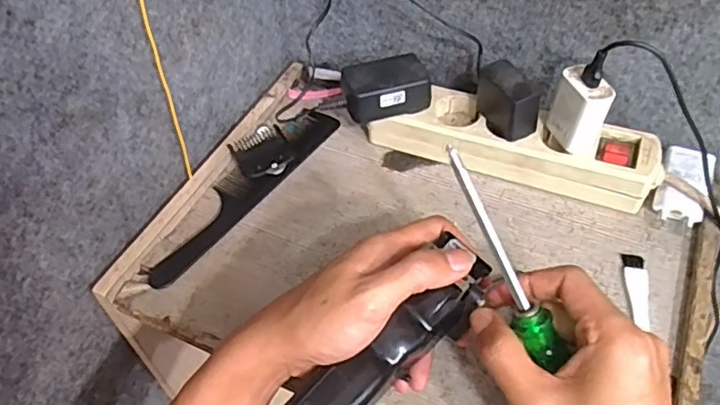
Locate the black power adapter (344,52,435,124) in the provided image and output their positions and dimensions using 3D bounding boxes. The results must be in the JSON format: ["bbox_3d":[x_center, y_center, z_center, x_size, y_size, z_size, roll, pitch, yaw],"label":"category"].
[{"bbox_3d":[0.021,-0.095,0.485,0.067,0.031,0.047,-21,52,-14],"label":"black power adapter"}]

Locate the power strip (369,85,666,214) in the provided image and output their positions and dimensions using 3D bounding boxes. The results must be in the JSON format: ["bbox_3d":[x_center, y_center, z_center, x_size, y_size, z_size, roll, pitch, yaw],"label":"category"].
[{"bbox_3d":[0.125,-0.051,0.483,0.224,0.040,0.057,16,53,16],"label":"power strip"}]

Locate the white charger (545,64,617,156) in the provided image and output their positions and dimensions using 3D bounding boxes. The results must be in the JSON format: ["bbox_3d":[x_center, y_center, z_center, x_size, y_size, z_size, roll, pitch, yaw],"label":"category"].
[{"bbox_3d":[0.163,-0.069,0.433,0.023,0.054,0.039,-20,52,-13],"label":"white charger"}]

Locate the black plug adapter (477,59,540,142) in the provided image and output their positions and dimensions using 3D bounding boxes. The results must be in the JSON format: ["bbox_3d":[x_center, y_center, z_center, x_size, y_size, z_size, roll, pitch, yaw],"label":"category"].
[{"bbox_3d":[0.118,-0.080,0.464,0.029,0.048,0.048,-21,52,-14],"label":"black plug adapter"}]

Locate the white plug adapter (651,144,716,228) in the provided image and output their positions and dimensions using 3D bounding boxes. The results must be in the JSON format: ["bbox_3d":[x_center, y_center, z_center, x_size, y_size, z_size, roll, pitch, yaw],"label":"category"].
[{"bbox_3d":[0.253,-0.015,0.451,0.037,0.022,0.061,24,55,22],"label":"white plug adapter"}]

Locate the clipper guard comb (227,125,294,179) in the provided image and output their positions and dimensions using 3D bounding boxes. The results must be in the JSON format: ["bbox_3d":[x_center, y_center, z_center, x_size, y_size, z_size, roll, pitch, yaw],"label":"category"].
[{"bbox_3d":[-0.087,-0.044,0.518,0.048,0.009,0.060,-26,53,-17],"label":"clipper guard comb"}]

